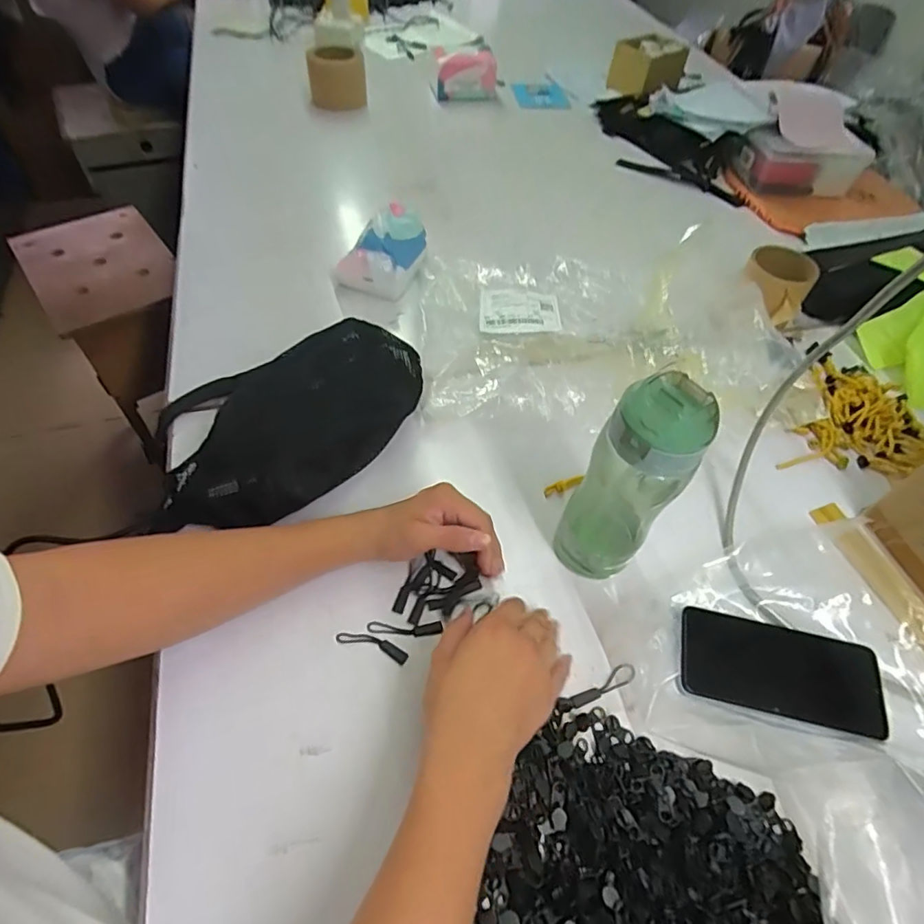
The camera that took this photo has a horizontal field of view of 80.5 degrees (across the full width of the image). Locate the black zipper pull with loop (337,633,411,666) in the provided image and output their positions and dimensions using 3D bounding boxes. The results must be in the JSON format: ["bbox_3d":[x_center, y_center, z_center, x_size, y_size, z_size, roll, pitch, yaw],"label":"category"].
[{"bbox_3d":[-0.072,0.150,0.444,0.059,0.005,0.013,16,54,7],"label":"black zipper pull with loop"}]

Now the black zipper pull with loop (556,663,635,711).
[{"bbox_3d":[0.109,0.181,0.438,0.073,0.007,0.015,-18,57,-17],"label":"black zipper pull with loop"}]

